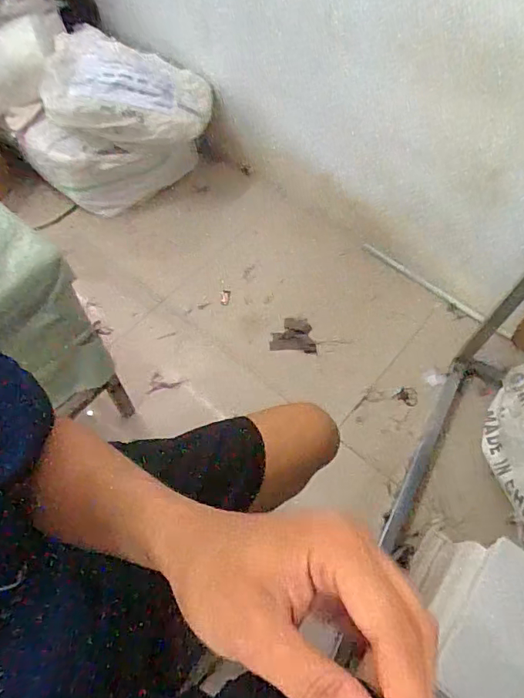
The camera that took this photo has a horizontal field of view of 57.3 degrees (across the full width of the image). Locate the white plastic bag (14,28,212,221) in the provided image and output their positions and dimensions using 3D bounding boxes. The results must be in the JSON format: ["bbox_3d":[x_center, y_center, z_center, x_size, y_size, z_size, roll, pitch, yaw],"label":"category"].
[{"bbox_3d":[-0.357,-0.567,1.233,0.470,0.353,0.216,-30,66,-17],"label":"white plastic bag"}]

